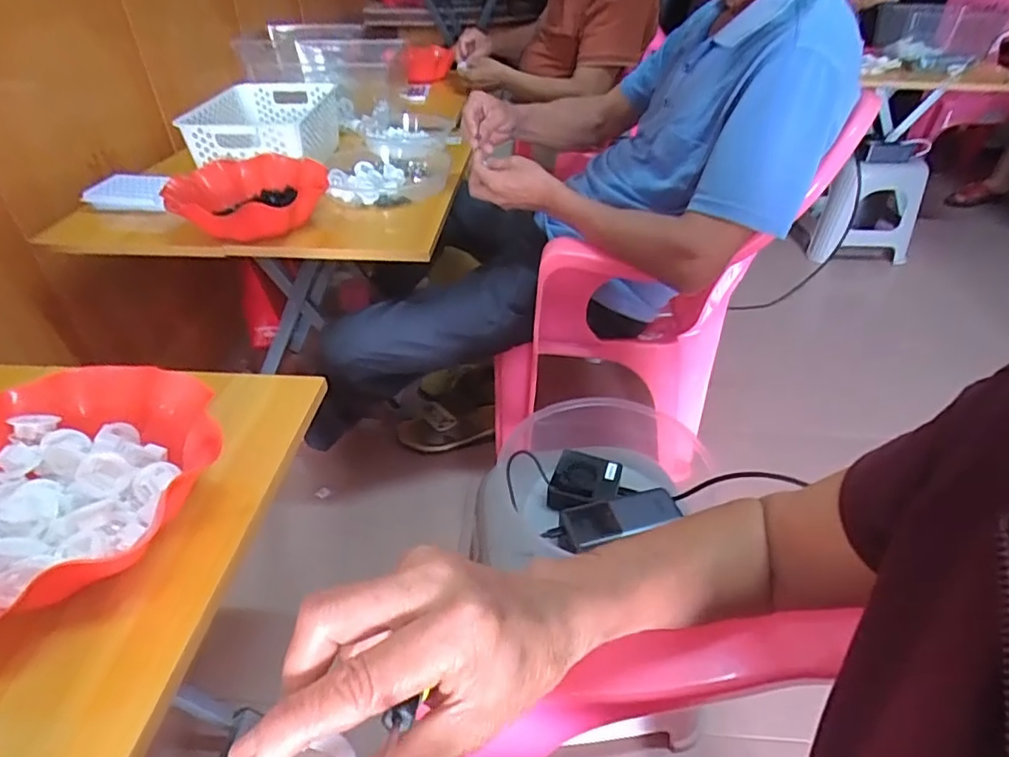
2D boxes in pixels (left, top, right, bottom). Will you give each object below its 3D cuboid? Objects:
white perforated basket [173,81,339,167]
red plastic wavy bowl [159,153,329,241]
[{"bbox_3d":[-0.429,-0.467,1.040,0.210,0.079,0.327,-3,38,-4],"label":"white perforated basket"},{"bbox_3d":[-0.377,-0.270,0.852,0.219,0.061,0.222,-10,39,-13],"label":"red plastic wavy bowl"}]

